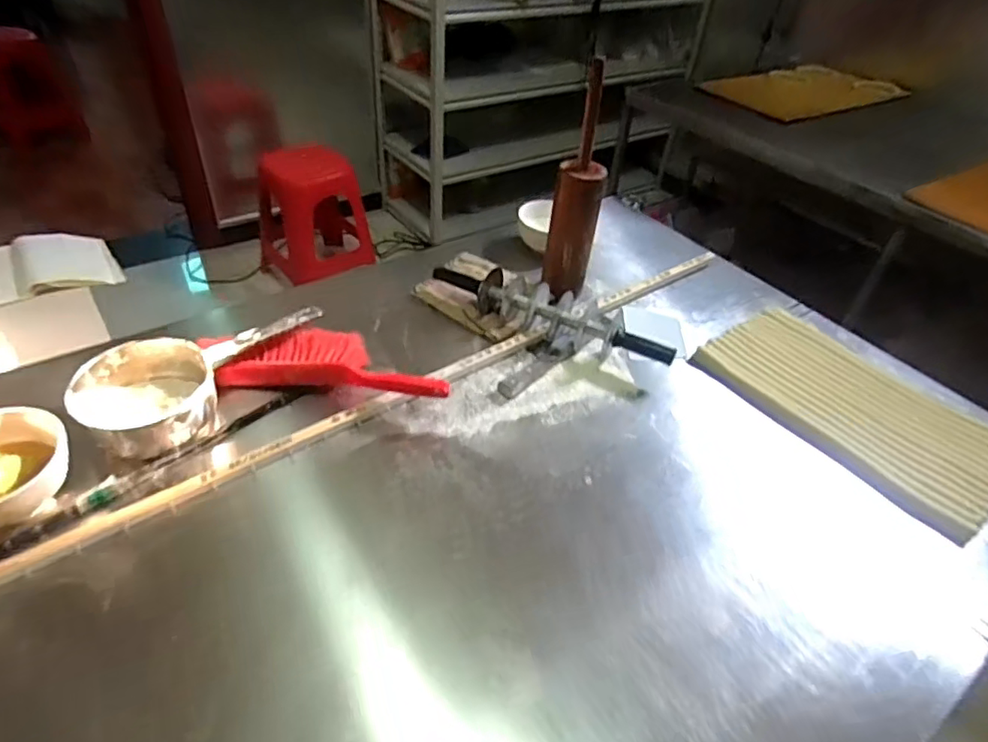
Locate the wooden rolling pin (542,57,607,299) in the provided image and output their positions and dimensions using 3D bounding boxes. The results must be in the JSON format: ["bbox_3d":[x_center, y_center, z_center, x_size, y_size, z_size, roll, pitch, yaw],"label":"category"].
[{"bbox_3d":[0.144,-0.296,1.010,0.075,0.364,0.074,-11,48,-15],"label":"wooden rolling pin"}]

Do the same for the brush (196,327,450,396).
[{"bbox_3d":[-0.243,-0.003,0.893,0.366,0.071,0.102,7,42,3],"label":"brush"}]

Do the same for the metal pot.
[{"bbox_3d":[-0.464,0.032,0.812,0.154,0.080,0.159,2,46,-3],"label":"metal pot"}]

